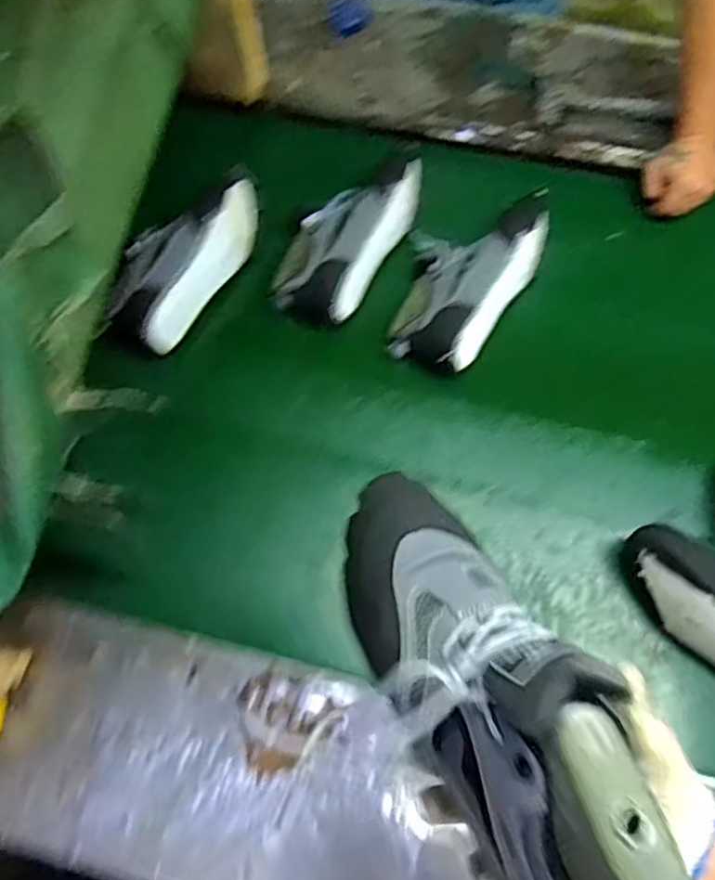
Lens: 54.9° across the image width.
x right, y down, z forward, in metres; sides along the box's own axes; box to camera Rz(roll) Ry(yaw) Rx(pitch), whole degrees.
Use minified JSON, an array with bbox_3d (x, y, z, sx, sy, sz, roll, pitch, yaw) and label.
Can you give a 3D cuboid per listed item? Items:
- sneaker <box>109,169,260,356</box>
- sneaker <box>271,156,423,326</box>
[{"bbox_3d":[-0.230,-0.255,0.921,0.112,0.077,0.297,27,72,13],"label":"sneaker"},{"bbox_3d":[-0.010,-0.284,0.935,0.132,0.083,0.273,28,73,13],"label":"sneaker"}]

